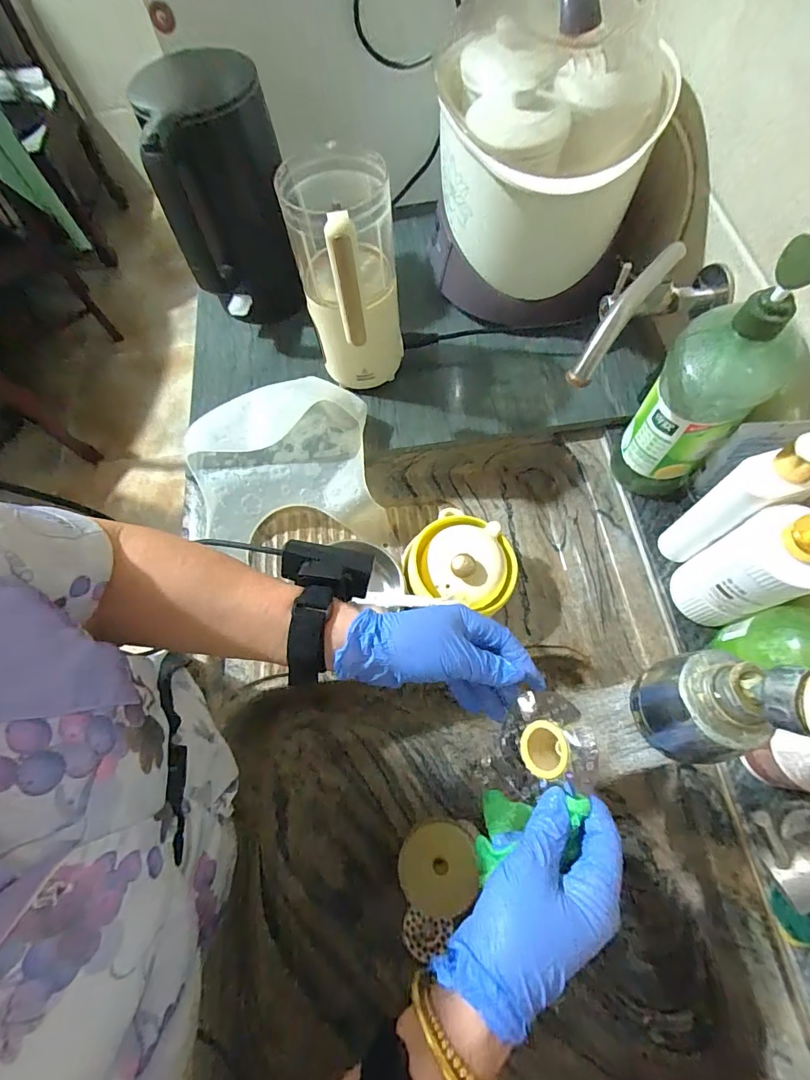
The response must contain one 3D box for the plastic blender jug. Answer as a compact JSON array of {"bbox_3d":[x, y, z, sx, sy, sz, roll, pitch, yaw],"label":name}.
[{"bbox_3d":[-0.061,-0.271,0.515,0.103,0.237,0.158,-7,67,0],"label":"plastic blender jug"}]

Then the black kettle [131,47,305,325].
[{"bbox_3d":[-0.218,-0.423,0.576,0.134,0.216,0.172,-16,67,-4],"label":"black kettle"}]

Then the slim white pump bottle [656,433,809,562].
[{"bbox_3d":[0.317,-0.040,0.421,0.066,0.233,0.044,-17,67,-4],"label":"slim white pump bottle"}]

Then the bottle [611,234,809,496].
[{"bbox_3d":[0.280,-0.136,0.443,0.075,0.277,0.092,-39,71,-13],"label":"bottle"}]

